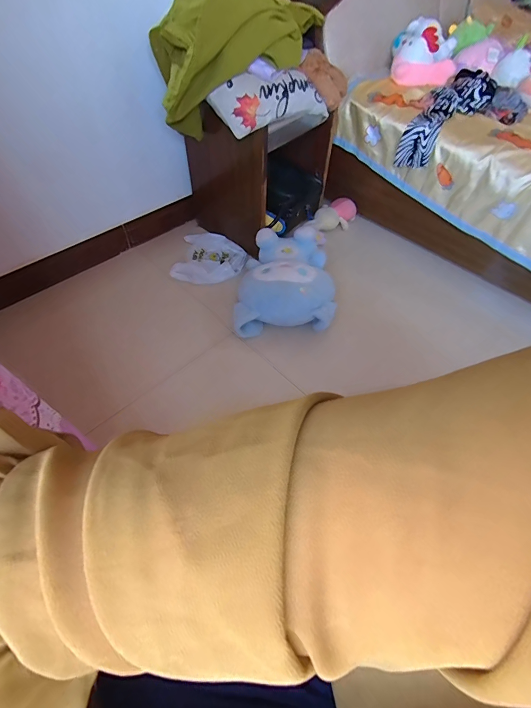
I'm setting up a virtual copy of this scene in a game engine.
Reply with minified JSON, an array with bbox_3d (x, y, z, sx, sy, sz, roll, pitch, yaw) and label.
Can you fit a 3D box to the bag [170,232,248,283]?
[{"bbox_3d":[-0.225,-0.408,1.434,0.275,0.020,0.290,4,54,0],"label":"bag"}]

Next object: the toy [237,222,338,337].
[{"bbox_3d":[0.064,-0.275,1.268,0.351,0.158,0.413,-1,54,-4],"label":"toy"}]

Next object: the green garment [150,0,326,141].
[{"bbox_3d":[-0.044,-0.944,1.125,0.659,0.342,0.268,-28,60,-21],"label":"green garment"}]

